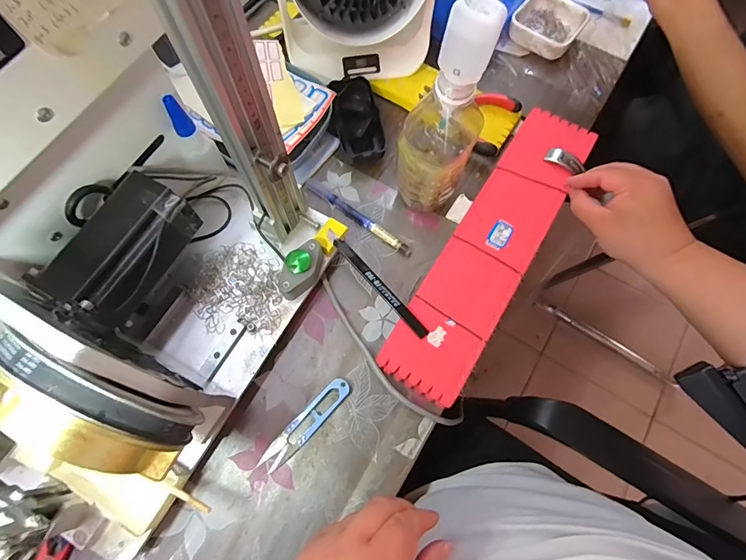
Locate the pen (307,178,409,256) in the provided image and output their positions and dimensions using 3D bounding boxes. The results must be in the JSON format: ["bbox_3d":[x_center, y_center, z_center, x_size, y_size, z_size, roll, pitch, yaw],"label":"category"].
[{"bbox_3d":[-0.016,-0.069,0.444,0.136,0.009,0.011,37,74,12],"label":"pen"}]

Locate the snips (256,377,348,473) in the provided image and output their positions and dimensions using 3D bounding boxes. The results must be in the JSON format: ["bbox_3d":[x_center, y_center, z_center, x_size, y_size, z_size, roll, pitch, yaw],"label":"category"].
[{"bbox_3d":[-0.061,0.131,0.373,0.022,0.011,0.102,43,75,13],"label":"snips"}]

